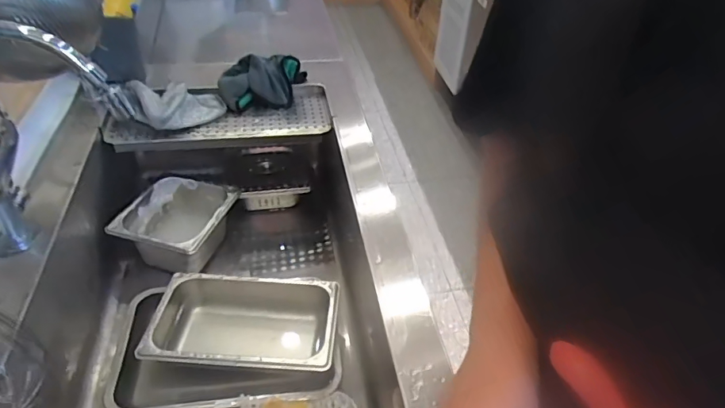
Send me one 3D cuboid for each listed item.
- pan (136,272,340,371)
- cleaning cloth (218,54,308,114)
[{"bbox_3d":[-0.167,0.182,0.728,0.252,0.078,0.157,4,41,0],"label":"pan"},{"bbox_3d":[-0.196,-0.236,0.964,0.167,0.066,0.112,-2,41,-6],"label":"cleaning cloth"}]

